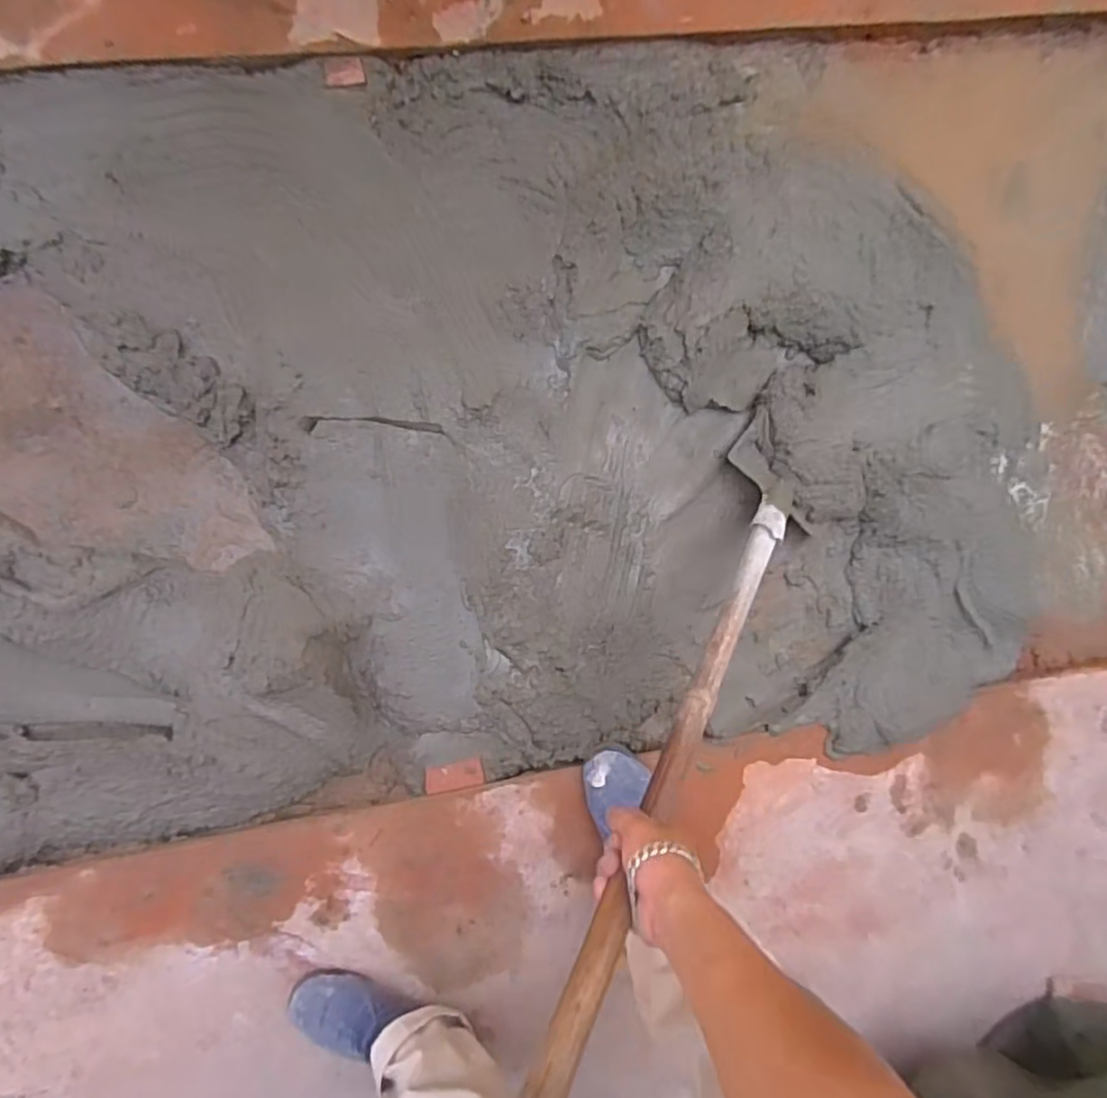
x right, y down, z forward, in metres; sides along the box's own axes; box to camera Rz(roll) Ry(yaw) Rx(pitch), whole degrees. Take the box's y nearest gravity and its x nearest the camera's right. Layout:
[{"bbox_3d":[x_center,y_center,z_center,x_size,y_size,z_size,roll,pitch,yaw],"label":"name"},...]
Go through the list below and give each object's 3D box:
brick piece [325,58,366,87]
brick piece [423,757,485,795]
[{"bbox_3d":[-0.289,-0.661,0.905,0.052,0.007,0.037,-8,91,-9],"label":"brick piece"},{"bbox_3d":[-0.137,0.313,0.905,0.080,0.019,0.036,-10,91,-7],"label":"brick piece"}]

